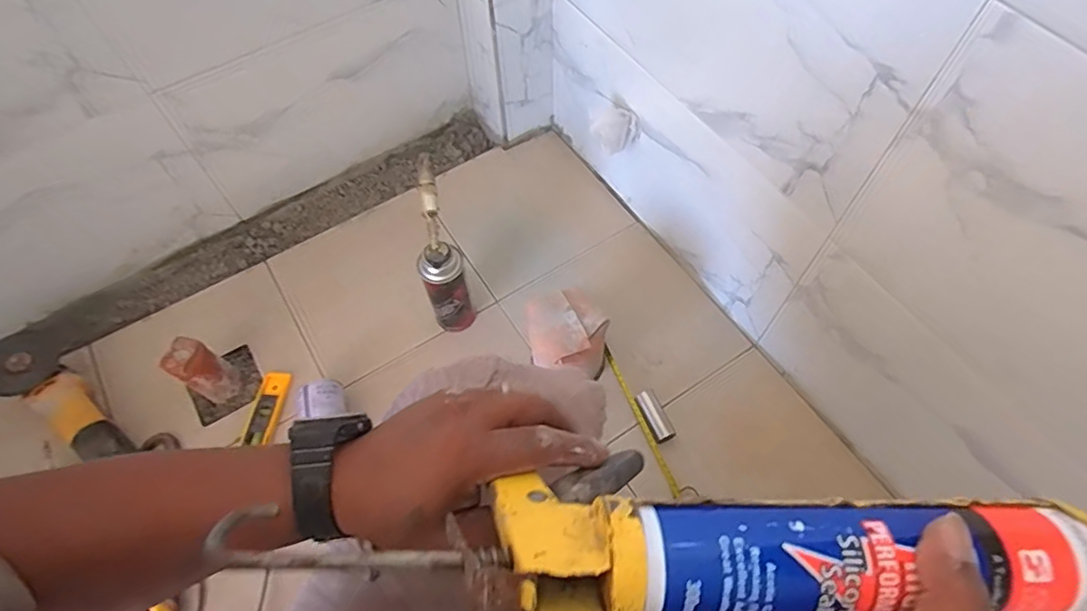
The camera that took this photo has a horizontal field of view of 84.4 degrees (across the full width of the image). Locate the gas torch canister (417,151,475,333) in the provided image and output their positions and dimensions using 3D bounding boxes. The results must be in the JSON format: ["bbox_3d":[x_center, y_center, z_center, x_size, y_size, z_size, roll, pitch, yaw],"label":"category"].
[{"bbox_3d":[-0.154,-0.076,0.889,0.064,0.248,0.127,-14,61,-8],"label":"gas torch canister"}]

